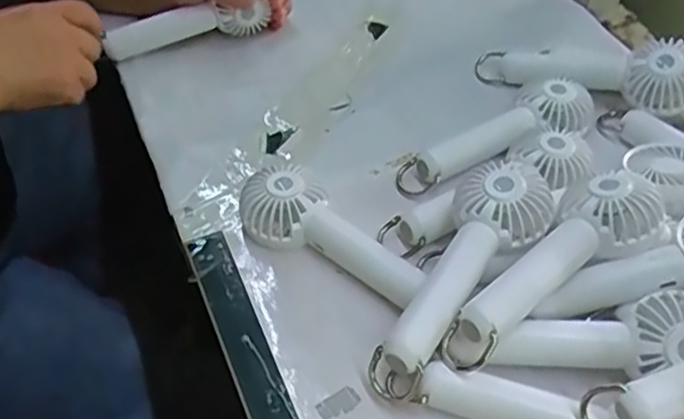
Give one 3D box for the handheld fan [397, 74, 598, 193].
[{"bbox_3d":[0.111,-0.057,0.502,0.163,0.033,0.046,-19,50,-17],"label":"handheld fan"}]

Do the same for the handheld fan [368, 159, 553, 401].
[{"bbox_3d":[0.066,0.036,0.394,0.050,0.033,0.155,29,68,24],"label":"handheld fan"}]

